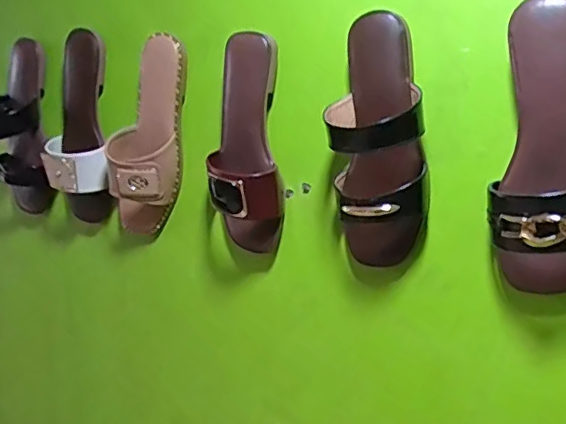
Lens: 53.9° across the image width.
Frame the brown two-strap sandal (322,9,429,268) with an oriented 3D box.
[{"bbox_3d":[0.090,-0.064,0.525,0.092,0.225,0.071,3,7,9],"label":"brown two-strap sandal"}]

